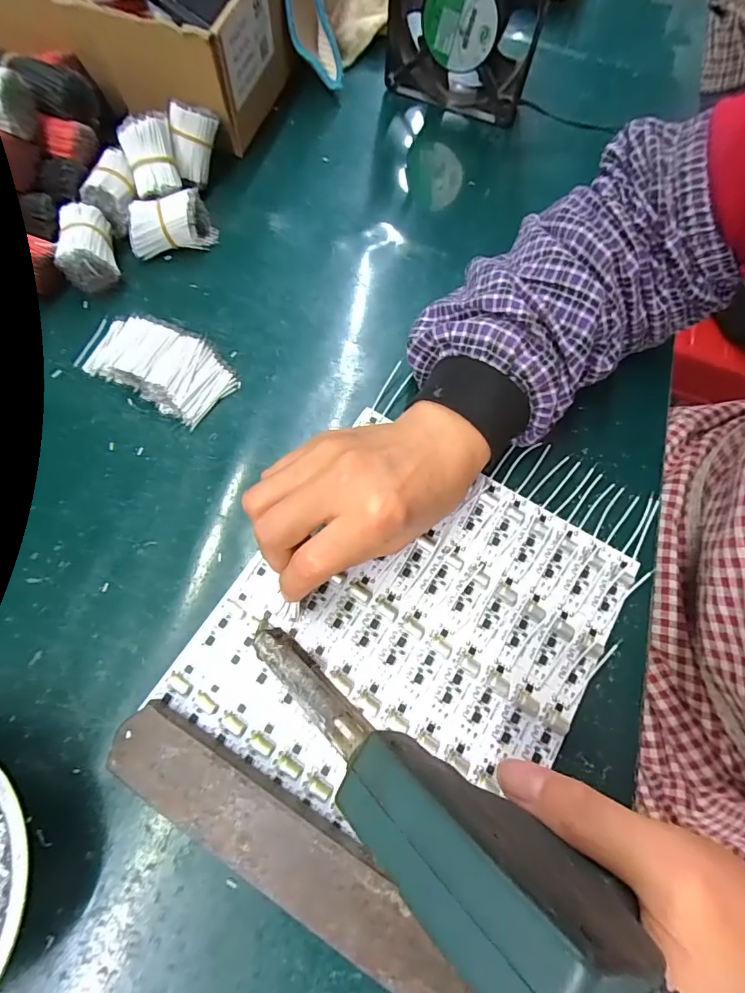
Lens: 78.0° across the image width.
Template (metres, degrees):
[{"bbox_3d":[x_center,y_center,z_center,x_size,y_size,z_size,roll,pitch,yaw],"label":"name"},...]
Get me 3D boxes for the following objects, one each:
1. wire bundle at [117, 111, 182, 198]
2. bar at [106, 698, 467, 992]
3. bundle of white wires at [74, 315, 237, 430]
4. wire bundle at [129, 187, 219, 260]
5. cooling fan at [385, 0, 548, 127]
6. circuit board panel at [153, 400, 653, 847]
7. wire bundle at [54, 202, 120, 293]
[{"bbox_3d":[-0.158,-0.242,0.329,0.031,0.025,0.053,-8,103,29],"label":"wire bundle"},{"bbox_3d":[-0.039,0.165,0.215,0.192,0.018,0.037,30,70,8],"label":"bar"},{"bbox_3d":[-0.146,-0.091,0.309,0.104,0.016,0.053,28,70,8],"label":"bundle of white wires"},{"bbox_3d":[-0.147,-0.198,0.336,0.058,0.031,0.026,-14,70,-8],"label":"wire bundle"},{"bbox_3d":[0.072,-0.377,0.360,0.121,0.123,0.039,19,69,4],"label":"cooling fan"},{"bbox_3d":[0.022,0.071,0.262,0.192,0.008,0.206,32,71,9],"label":"circuit board panel"},{"bbox_3d":[-0.199,-0.174,0.319,0.034,0.028,0.050,-14,70,-8],"label":"wire bundle"}]

